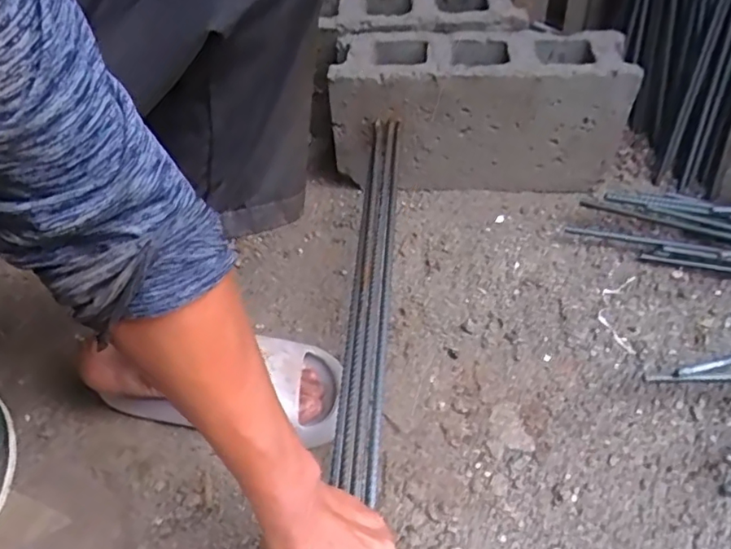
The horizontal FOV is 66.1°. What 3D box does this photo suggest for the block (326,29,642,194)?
[{"bbox_3d":[0.161,-0.221,0.817,0.396,0.223,0.111,3,49,6],"label":"block"}]

